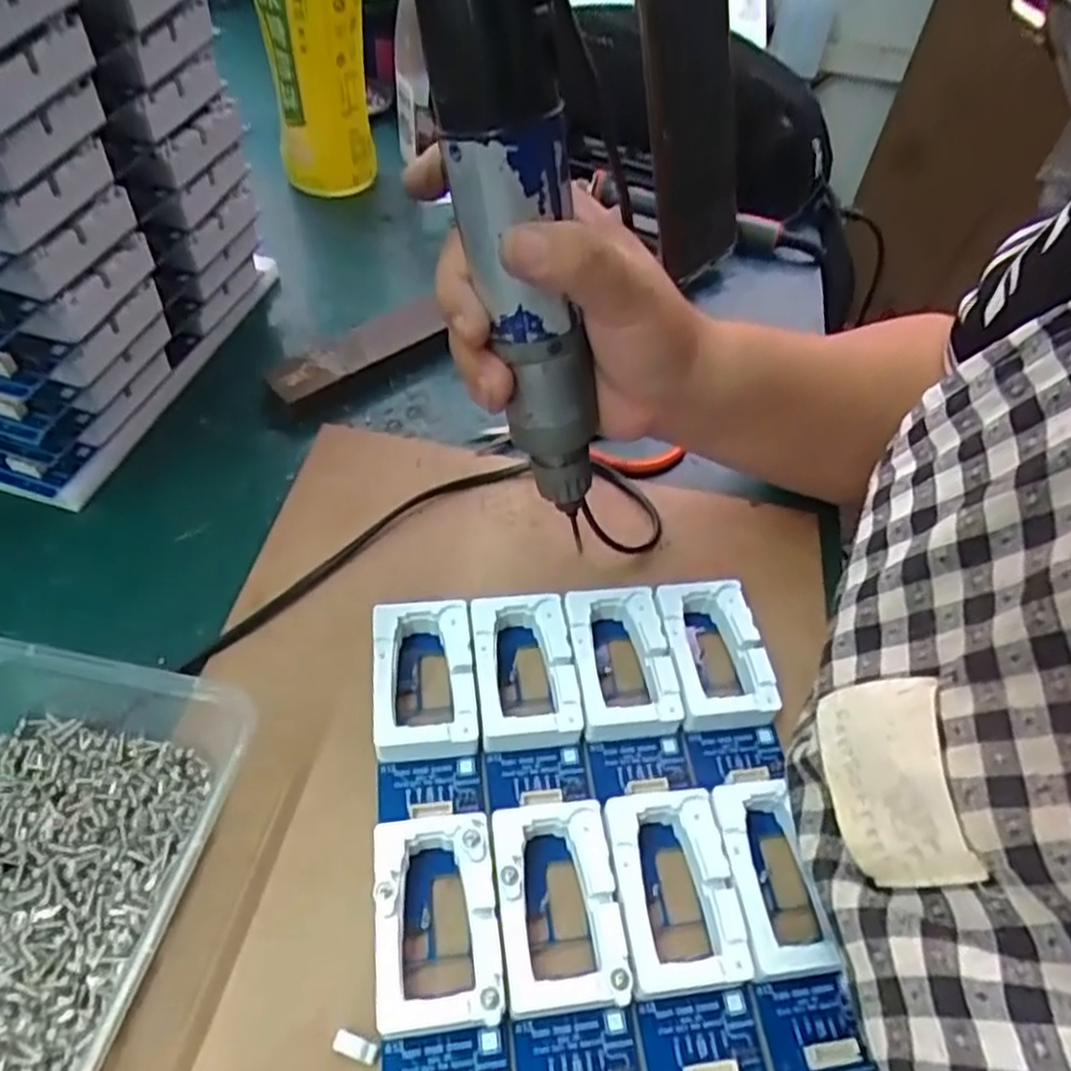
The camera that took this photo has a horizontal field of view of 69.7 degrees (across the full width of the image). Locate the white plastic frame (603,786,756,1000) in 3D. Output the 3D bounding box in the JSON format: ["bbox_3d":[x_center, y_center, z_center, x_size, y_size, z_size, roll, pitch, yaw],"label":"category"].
[{"bbox_3d":[0.047,0.124,0.270,0.040,0.016,0.063,-2,53,-8],"label":"white plastic frame"}]

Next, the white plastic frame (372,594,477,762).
[{"bbox_3d":[-0.045,0.058,0.312,0.040,0.019,0.062,-3,53,-8],"label":"white plastic frame"}]

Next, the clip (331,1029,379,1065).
[{"bbox_3d":[-0.056,0.159,0.240,0.014,0.004,0.006,17,53,8],"label":"clip"}]

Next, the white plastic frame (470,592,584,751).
[{"bbox_3d":[-0.005,0.057,0.317,0.039,0.018,0.065,-4,53,-9],"label":"white plastic frame"}]

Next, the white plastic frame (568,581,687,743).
[{"bbox_3d":[0.035,0.053,0.323,0.040,0.017,0.061,-2,53,-8],"label":"white plastic frame"}]

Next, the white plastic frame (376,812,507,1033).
[{"bbox_3d":[-0.033,0.128,0.257,0.039,0.019,0.063,-4,53,-9],"label":"white plastic frame"}]

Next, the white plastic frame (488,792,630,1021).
[{"bbox_3d":[0.007,0.126,0.263,0.039,0.018,0.063,-3,53,-8],"label":"white plastic frame"}]

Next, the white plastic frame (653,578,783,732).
[{"bbox_3d":[0.076,0.050,0.329,0.040,0.019,0.061,-3,53,-8],"label":"white plastic frame"}]

